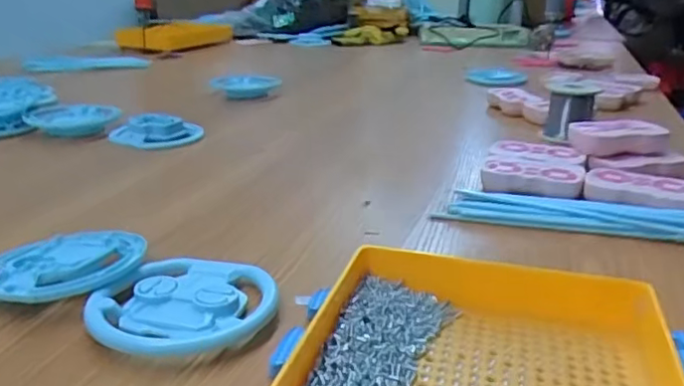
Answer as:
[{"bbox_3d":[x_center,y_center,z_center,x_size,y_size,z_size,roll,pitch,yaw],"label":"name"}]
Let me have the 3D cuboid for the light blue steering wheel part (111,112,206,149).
[{"bbox_3d":[-0.211,-0.069,0.698,0.098,0.030,0.064,-7,23,-17],"label":"light blue steering wheel part"}]

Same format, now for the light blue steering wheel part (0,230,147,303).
[{"bbox_3d":[-0.178,0.045,0.383,0.100,0.010,0.090,2,21,1],"label":"light blue steering wheel part"}]

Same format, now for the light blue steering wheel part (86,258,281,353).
[{"bbox_3d":[-0.088,0.064,0.348,0.095,0.015,0.099,1,21,0],"label":"light blue steering wheel part"}]

